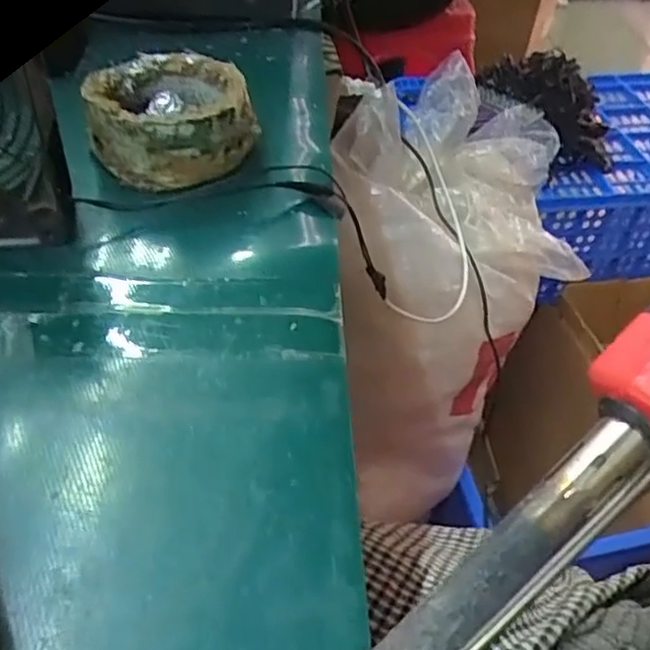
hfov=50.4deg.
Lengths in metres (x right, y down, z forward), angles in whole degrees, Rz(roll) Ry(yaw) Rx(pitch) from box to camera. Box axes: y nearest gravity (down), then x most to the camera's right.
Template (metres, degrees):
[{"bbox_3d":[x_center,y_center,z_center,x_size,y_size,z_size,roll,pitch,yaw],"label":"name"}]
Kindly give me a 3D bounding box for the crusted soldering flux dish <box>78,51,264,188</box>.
[{"bbox_3d":[-0.086,-0.113,0.380,0.082,0.042,0.082,3,45,-3],"label":"crusted soldering flux dish"}]

